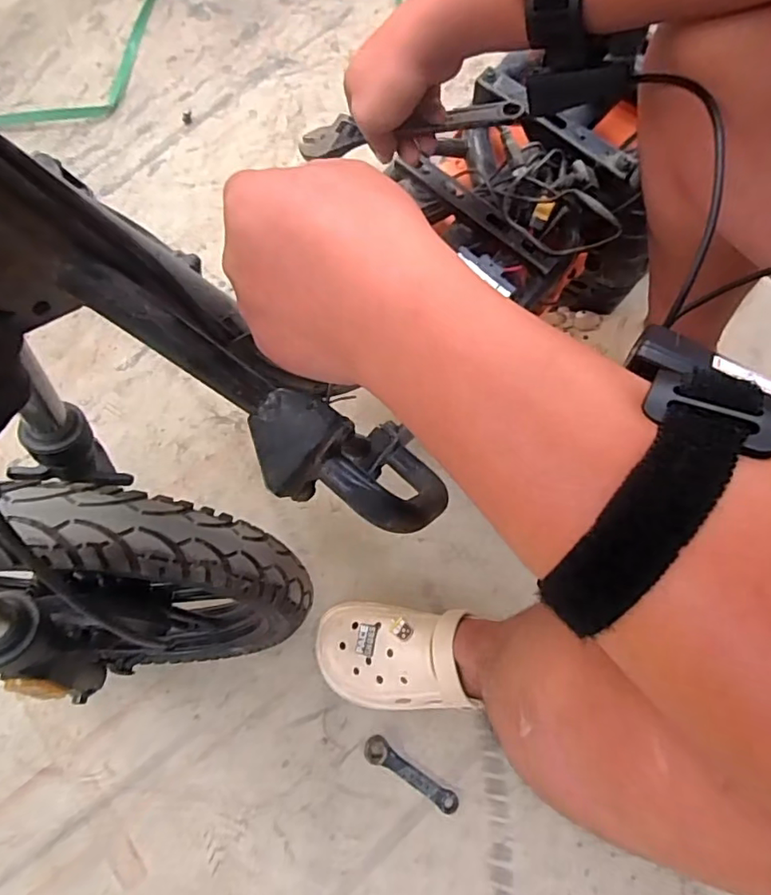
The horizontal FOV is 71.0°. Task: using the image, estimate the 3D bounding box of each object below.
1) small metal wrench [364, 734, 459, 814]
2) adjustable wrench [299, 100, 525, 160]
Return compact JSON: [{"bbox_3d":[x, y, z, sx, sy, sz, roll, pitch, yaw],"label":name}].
[{"bbox_3d":[0.031,0.389,0.644,0.126,0.011,0.029,30,76,7],"label":"small metal wrench"},{"bbox_3d":[0.019,-0.284,0.475,0.196,0.011,0.039,-2,74,10],"label":"adjustable wrench"}]

